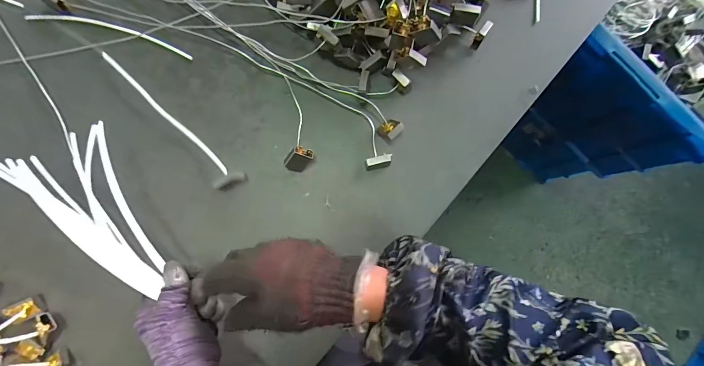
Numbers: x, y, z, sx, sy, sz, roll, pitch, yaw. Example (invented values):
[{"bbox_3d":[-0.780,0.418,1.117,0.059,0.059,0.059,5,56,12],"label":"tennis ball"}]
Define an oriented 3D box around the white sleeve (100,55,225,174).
[{"bbox_3d":[-0.258,-0.099,0.468,0.237,0.004,0.009,42,53,5],"label":"white sleeve"}]

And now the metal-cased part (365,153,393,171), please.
[{"bbox_3d":[0.036,-0.028,0.468,0.036,0.026,0.015,-17,86,-2],"label":"metal-cased part"}]

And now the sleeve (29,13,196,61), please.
[{"bbox_3d":[-0.349,-0.223,0.502,0.248,0.014,0.029,14,85,0],"label":"sleeve"}]

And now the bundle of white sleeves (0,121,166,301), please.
[{"bbox_3d":[-0.261,0.031,0.378,0.191,0.024,0.098,53,43,-9],"label":"bundle of white sleeves"}]

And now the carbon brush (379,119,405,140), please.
[{"bbox_3d":[0.054,-0.074,0.470,0.025,0.025,0.025,-37,87,-4],"label":"carbon brush"}]

